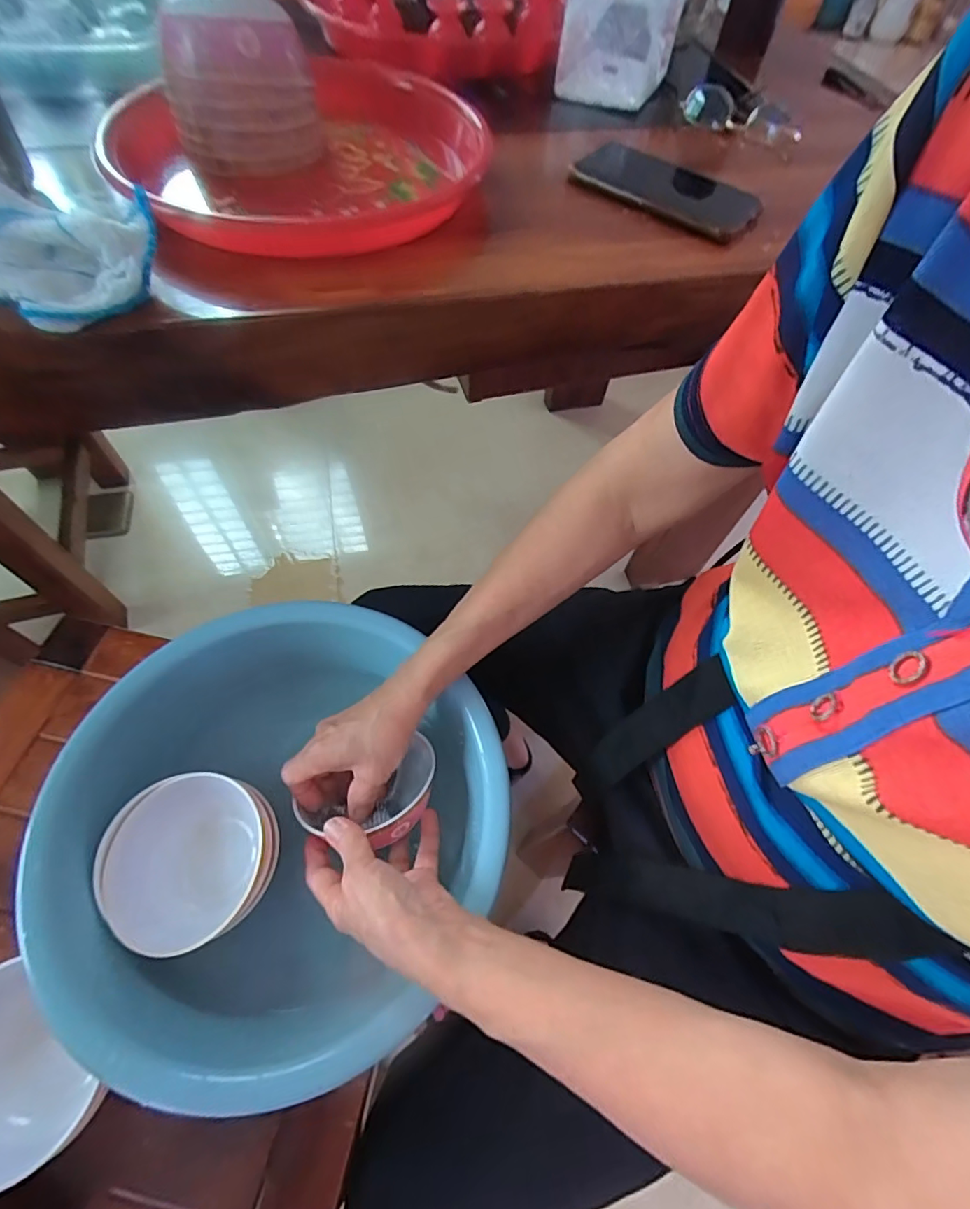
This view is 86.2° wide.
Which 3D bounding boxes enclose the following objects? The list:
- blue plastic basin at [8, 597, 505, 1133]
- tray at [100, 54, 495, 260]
[{"bbox_3d":[-0.156,0.171,0.396,0.303,0.098,0.285,2,61,-3],"label":"blue plastic basin"},{"bbox_3d":[-0.127,-0.338,0.401,0.278,0.046,0.229,-28,66,-18],"label":"tray"}]

